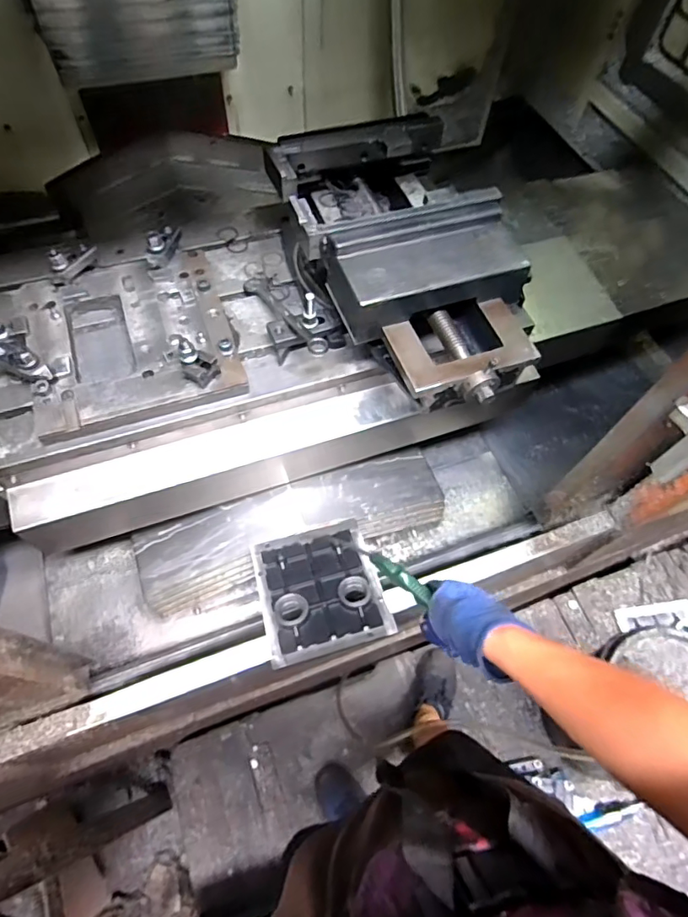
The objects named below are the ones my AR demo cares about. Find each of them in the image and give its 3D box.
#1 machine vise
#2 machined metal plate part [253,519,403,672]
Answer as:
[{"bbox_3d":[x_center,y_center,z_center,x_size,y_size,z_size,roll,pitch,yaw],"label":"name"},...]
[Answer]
[{"bbox_3d":[0.105,-0.339,0.876,0.319,0.163,0.536,-18,64,-13],"label":"machine vise"},{"bbox_3d":[-0.046,0.226,0.914,0.207,0.040,0.245,-14,47,-9],"label":"machined metal plate part"}]

